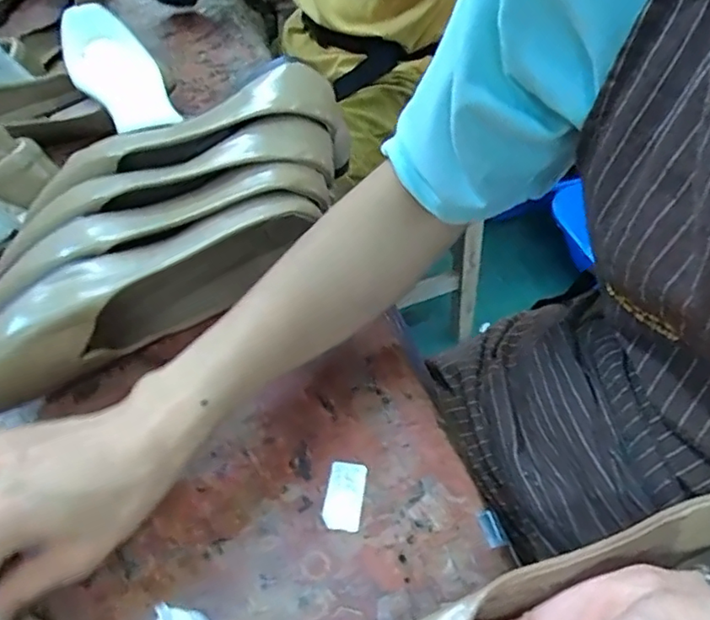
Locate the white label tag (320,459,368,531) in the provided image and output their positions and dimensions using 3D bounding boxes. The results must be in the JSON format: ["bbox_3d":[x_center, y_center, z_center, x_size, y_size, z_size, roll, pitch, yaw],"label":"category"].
[{"bbox_3d":[-0.006,0.106,0.331,0.022,0.004,0.040,6,46,7],"label":"white label tag"}]

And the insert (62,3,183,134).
[{"bbox_3d":[-0.271,-0.276,0.664,0.048,0.185,0.082,12,76,13],"label":"insert"}]

